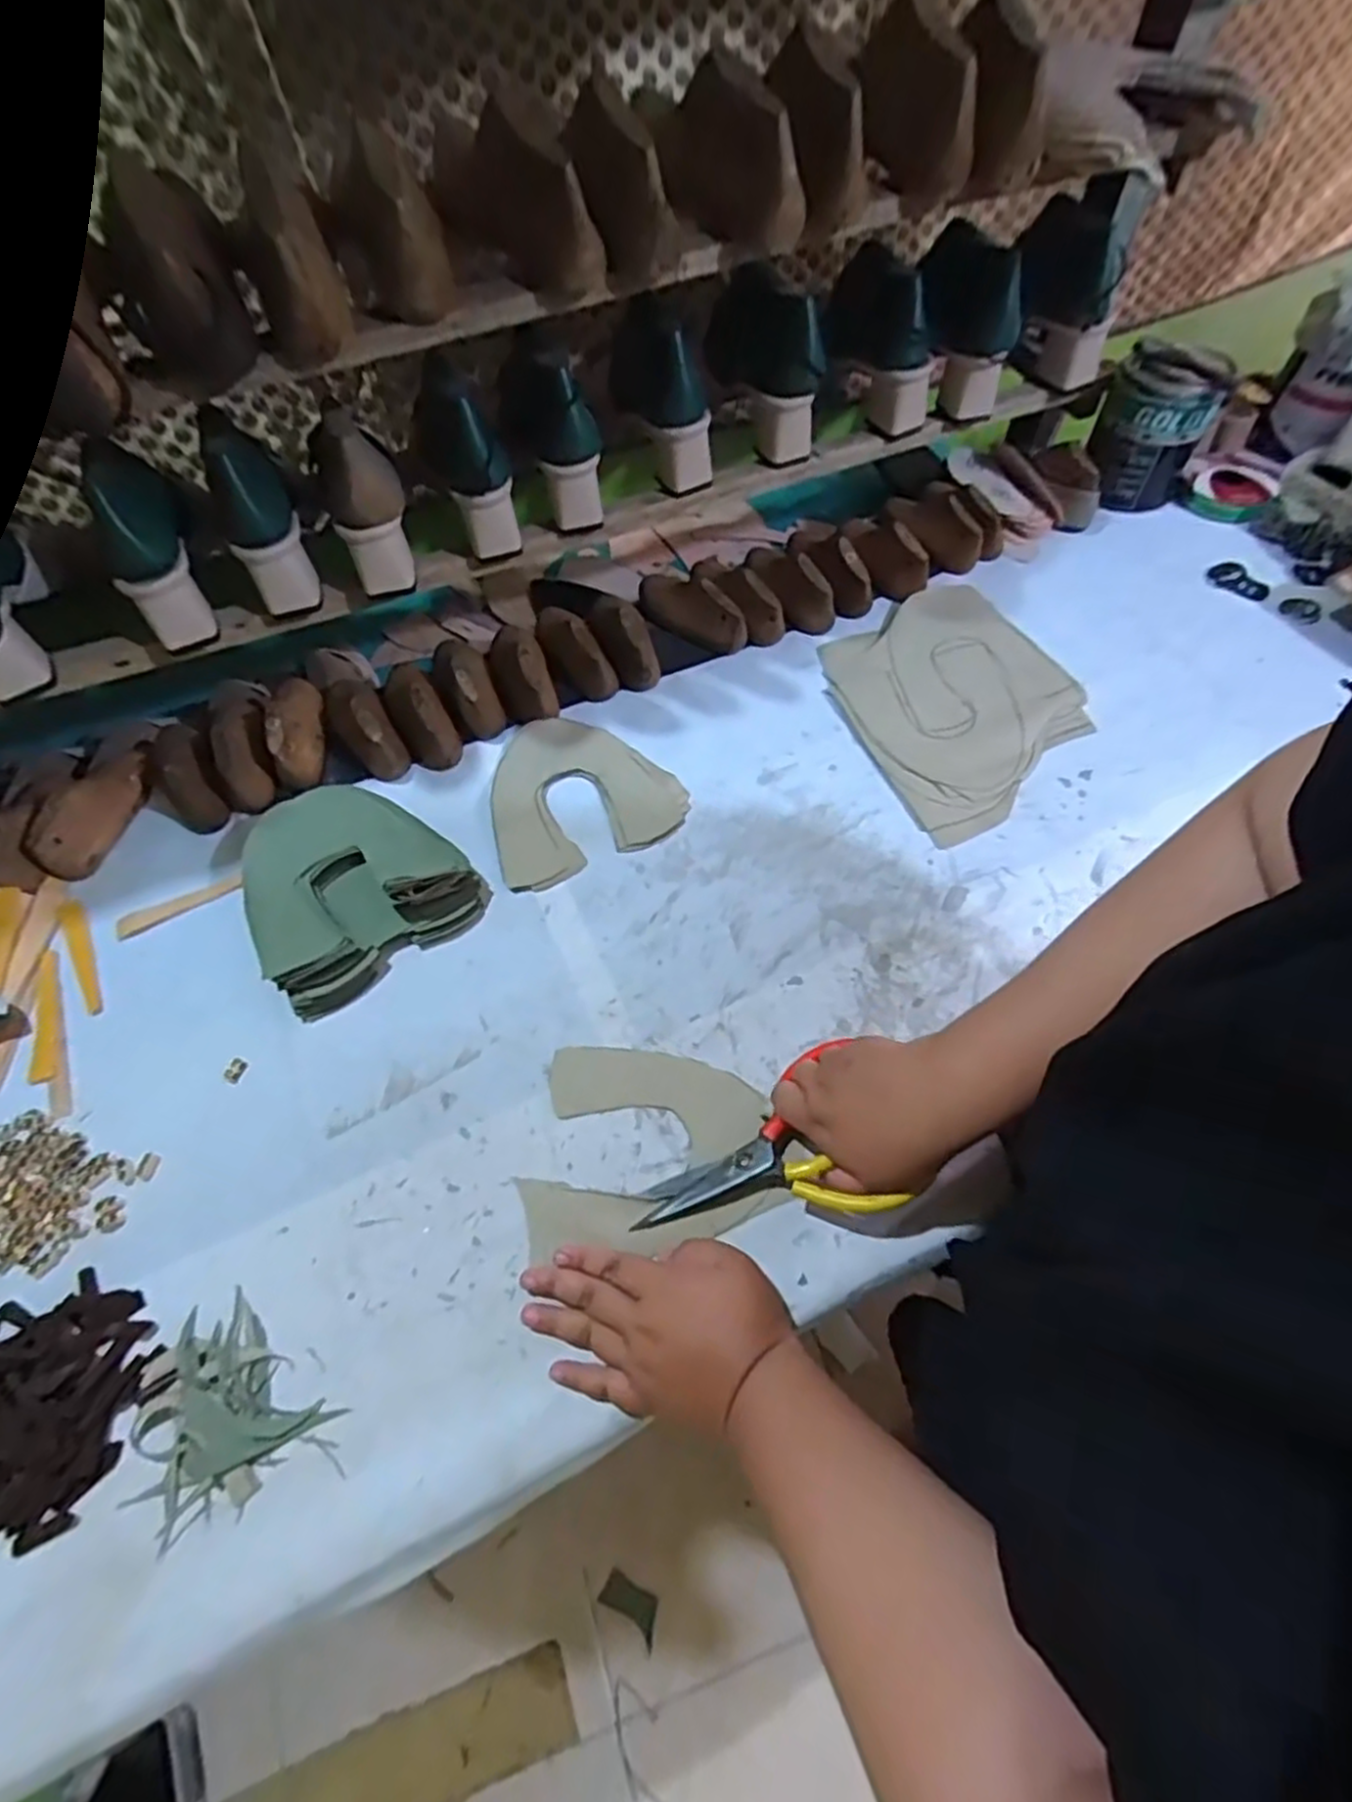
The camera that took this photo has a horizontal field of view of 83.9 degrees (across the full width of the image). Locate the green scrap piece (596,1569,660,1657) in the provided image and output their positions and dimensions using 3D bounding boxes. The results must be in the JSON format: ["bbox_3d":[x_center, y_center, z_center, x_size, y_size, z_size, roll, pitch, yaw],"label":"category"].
[{"bbox_3d":[-0.057,0.930,0.994,0.084,0.004,0.046,27,62,18],"label":"green scrap piece"}]

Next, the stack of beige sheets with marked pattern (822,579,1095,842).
[{"bbox_3d":[0.271,-0.195,0.724,0.220,0.011,0.263,-22,62,-10],"label":"stack of beige sheets with marked pattern"}]

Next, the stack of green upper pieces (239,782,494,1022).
[{"bbox_3d":[-0.273,-0.021,0.626,0.168,0.044,0.180,-34,65,-16],"label":"stack of green upper pieces"}]

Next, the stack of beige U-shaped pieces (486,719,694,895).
[{"bbox_3d":[-0.092,-0.102,0.686,0.170,0.011,0.163,-25,63,-12],"label":"stack of beige U-shaped pieces"}]

